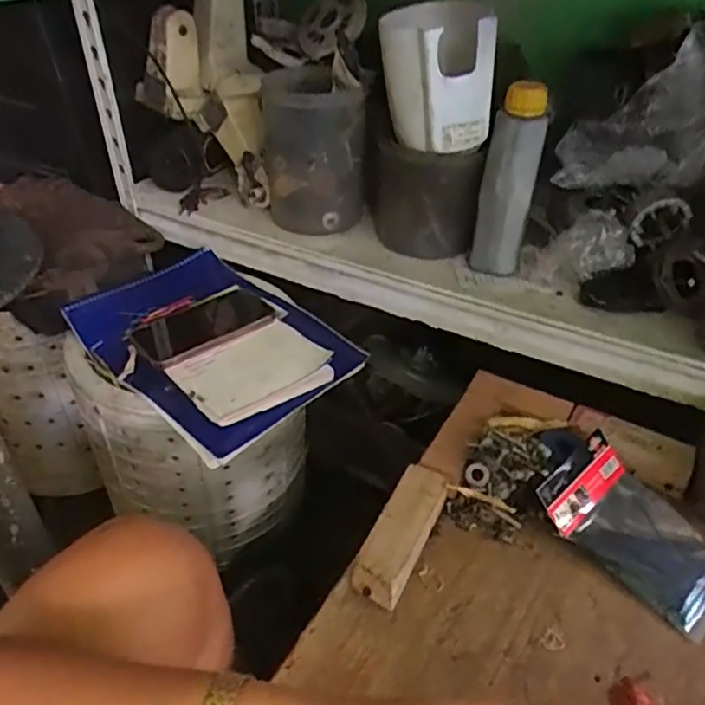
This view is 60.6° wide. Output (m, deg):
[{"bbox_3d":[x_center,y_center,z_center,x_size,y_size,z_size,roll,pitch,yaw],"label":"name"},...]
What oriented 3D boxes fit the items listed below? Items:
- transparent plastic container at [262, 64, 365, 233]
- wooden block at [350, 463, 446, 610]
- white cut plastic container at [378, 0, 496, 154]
[{"bbox_3d":[-0.049,-0.258,0.776,0.124,0.172,0.126,-3,37,-5],"label":"transparent plastic container"},{"bbox_3d":[0.043,0.157,0.517,0.046,0.042,0.126,19,41,23],"label":"wooden block"},{"bbox_3d":[0.091,-0.294,0.644,0.093,0.134,0.091,-13,39,-16],"label":"white cut plastic container"}]

